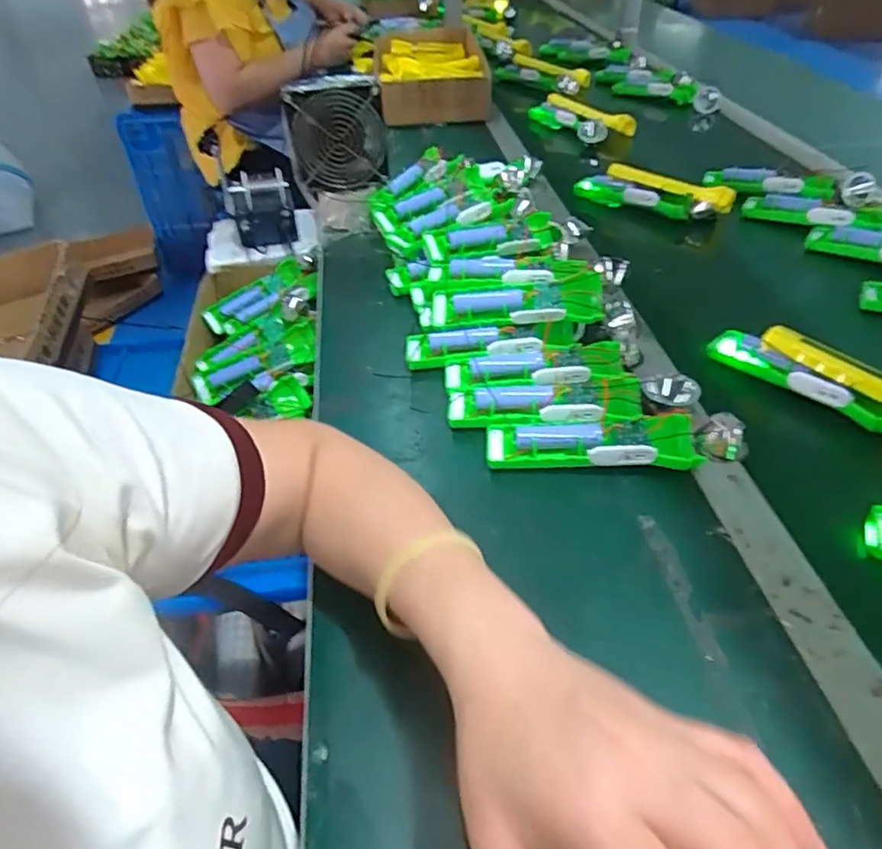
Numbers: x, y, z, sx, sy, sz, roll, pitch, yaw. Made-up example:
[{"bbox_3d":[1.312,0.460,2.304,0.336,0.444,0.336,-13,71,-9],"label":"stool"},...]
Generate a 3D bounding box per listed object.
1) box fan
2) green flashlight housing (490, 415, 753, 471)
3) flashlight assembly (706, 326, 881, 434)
[{"bbox_3d":[-0.136,-0.374,0.782,0.127,0.127,0.038,-8,43,-5],"label":"box fan"},{"bbox_3d":[0.146,0.016,0.482,0.212,0.033,0.047,-1,43,3],"label":"green flashlight housing"},{"bbox_3d":[0.350,-0.036,0.529,0.066,0.053,0.222,-29,49,-25],"label":"flashlight assembly"}]

